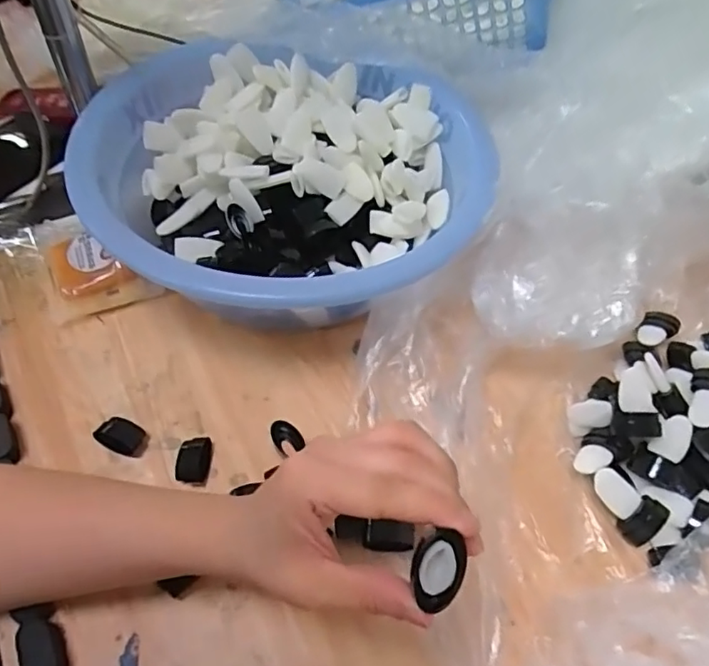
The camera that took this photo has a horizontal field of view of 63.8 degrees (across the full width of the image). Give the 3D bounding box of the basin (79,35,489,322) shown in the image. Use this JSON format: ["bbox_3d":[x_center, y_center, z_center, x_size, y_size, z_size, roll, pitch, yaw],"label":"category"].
[{"bbox_3d":[-0.055,-0.139,0.503,0.338,0.090,0.347,-30,62,-23],"label":"basin"}]

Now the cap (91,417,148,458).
[{"bbox_3d":[-0.169,0.076,0.417,0.035,0.023,0.023,18,55,9],"label":"cap"}]

